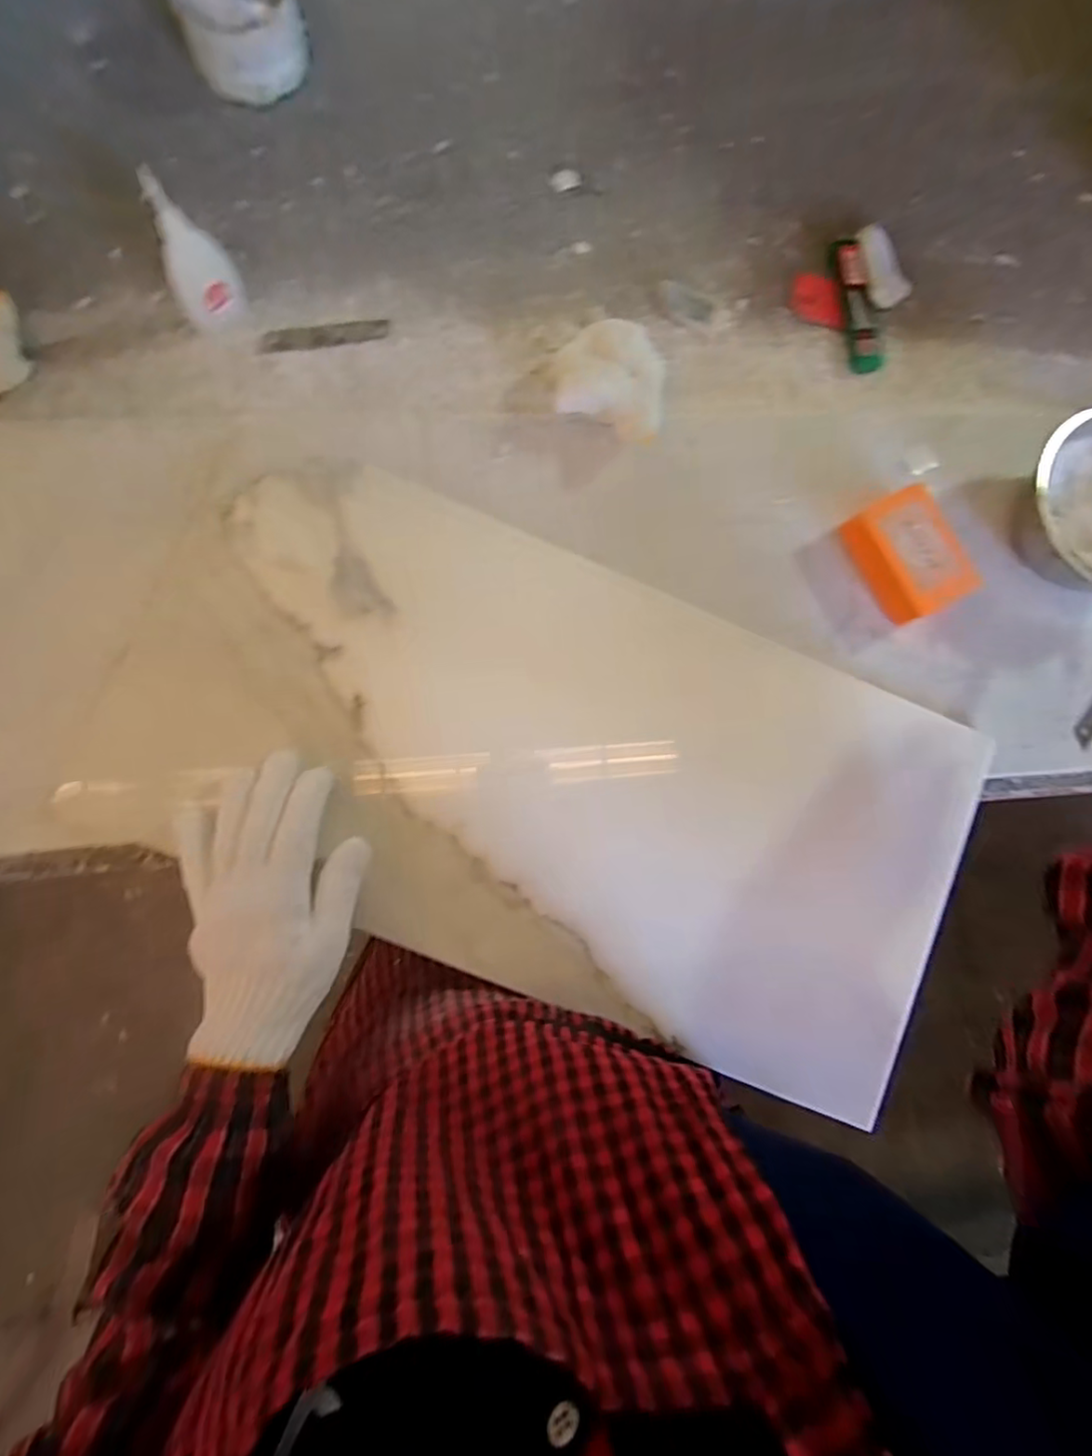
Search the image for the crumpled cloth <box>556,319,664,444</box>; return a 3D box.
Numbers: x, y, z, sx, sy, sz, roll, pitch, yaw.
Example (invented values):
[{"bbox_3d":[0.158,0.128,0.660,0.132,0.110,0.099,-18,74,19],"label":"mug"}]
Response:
[{"bbox_3d":[0.051,-0.269,0.443,0.082,0.030,0.103,12,83,-4],"label":"crumpled cloth"}]

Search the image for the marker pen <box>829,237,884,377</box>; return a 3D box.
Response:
[{"bbox_3d":[0.259,-0.355,0.481,0.024,0.013,0.120,-7,84,-6],"label":"marker pen"}]

